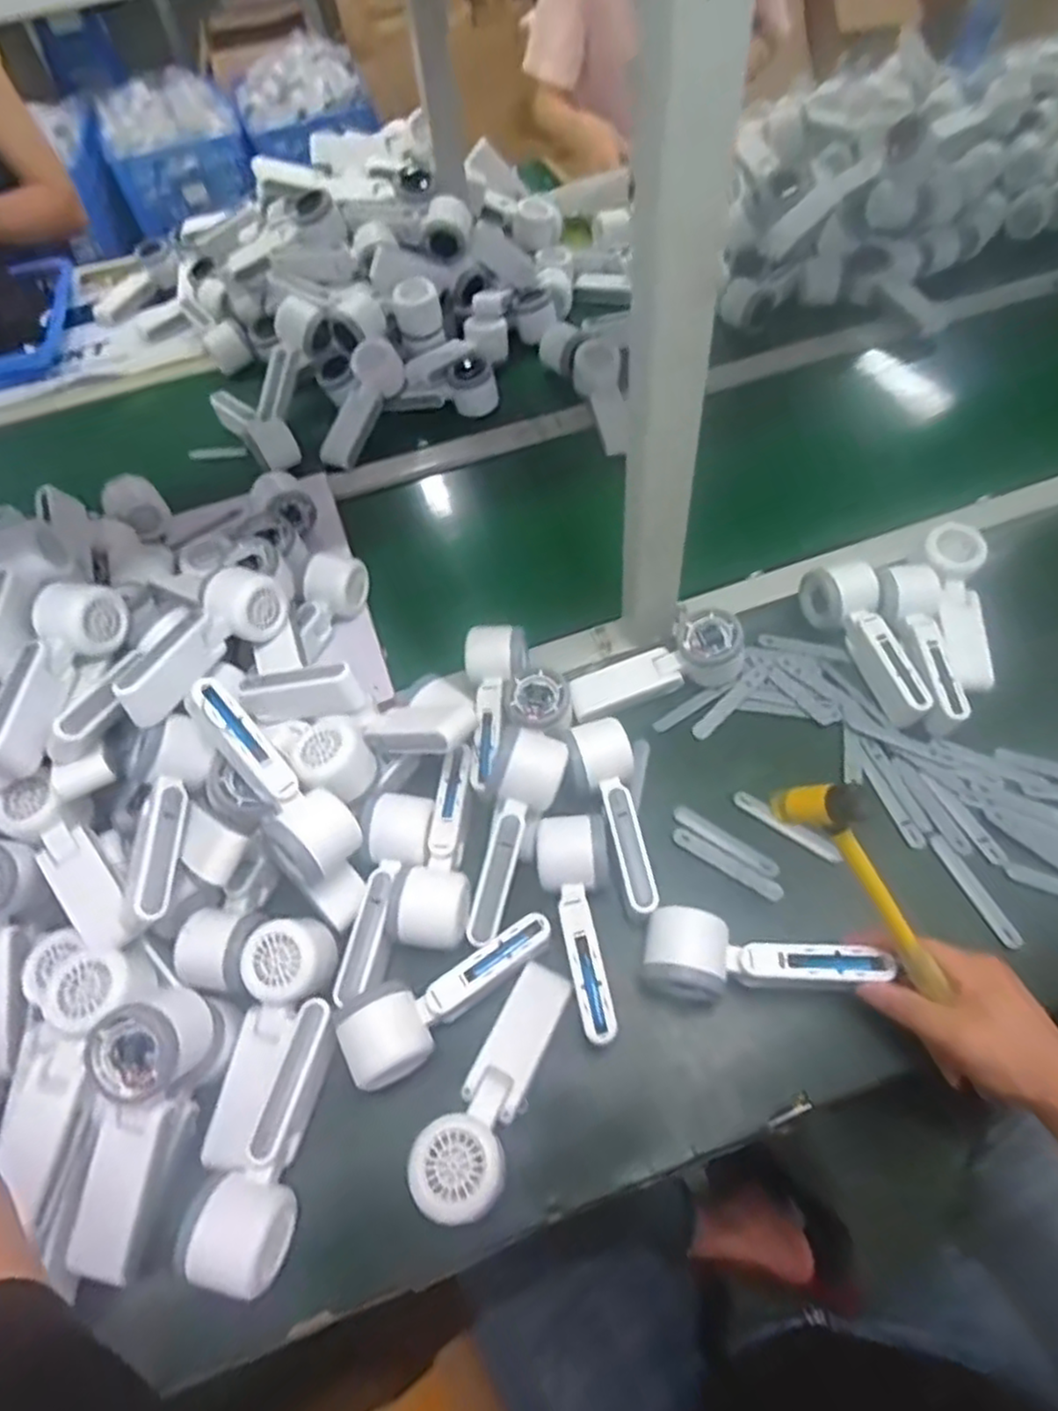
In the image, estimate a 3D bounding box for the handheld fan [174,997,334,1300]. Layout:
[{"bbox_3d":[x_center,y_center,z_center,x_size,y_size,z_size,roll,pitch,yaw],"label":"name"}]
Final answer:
[{"bbox_3d":[-0.178,0.282,0.467,0.057,0.046,0.160,3,59,6],"label":"handheld fan"}]

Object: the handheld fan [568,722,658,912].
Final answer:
[{"bbox_3d":[0.068,0.091,0.576,0.054,0.050,0.157,-9,58,-1],"label":"handheld fan"}]

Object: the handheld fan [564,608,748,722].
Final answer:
[{"bbox_3d":[0.119,-0.032,0.659,0.162,0.053,0.054,-23,59,5],"label":"handheld fan"}]

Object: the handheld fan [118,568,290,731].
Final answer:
[{"bbox_3d":[-0.272,-0.055,0.578,0.056,0.054,0.162,22,63,17],"label":"handheld fan"}]

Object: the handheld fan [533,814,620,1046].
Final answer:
[{"bbox_3d":[0.042,0.166,0.534,0.058,0.048,0.162,-8,58,-1],"label":"handheld fan"}]

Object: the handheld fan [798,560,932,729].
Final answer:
[{"bbox_3d":[0.310,-0.060,0.649,0.055,0.051,0.161,-13,59,-4],"label":"handheld fan"}]

